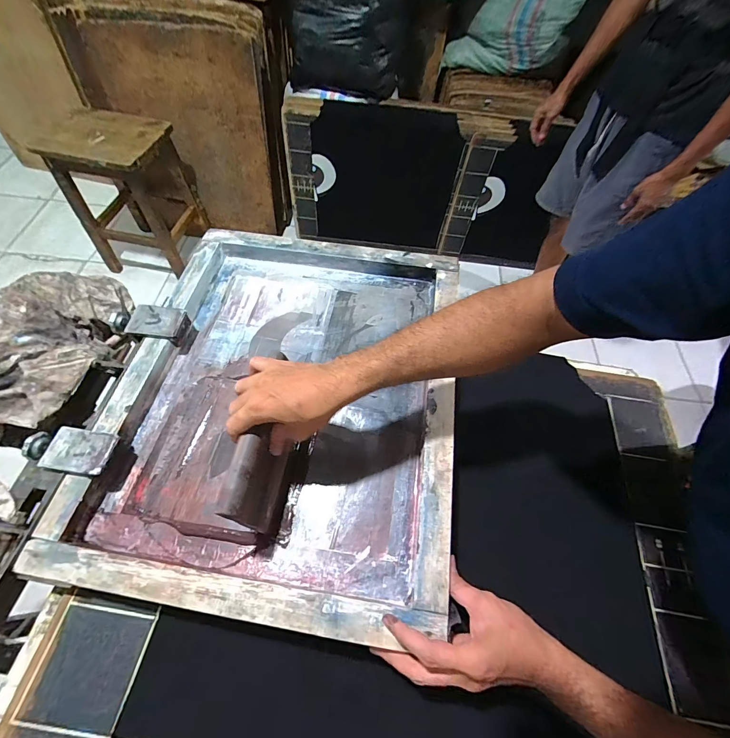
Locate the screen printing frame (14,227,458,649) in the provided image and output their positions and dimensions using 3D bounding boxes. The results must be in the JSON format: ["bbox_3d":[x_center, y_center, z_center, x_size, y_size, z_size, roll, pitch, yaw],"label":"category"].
[{"bbox_3d":[-0.106,0.020,0.507,0.458,0.050,0.558,9,59,4],"label":"screen printing frame"}]

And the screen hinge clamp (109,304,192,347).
[{"bbox_3d":[-0.341,-0.070,0.549,0.118,0.043,0.060,7,60,4],"label":"screen hinge clamp"}]

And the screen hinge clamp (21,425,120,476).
[{"bbox_3d":[-0.375,0.102,0.435,0.118,0.027,0.052,10,61,2],"label":"screen hinge clamp"}]

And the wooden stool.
[{"bbox_3d":[-0.967,-0.719,1.434,0.427,0.505,0.340,10,61,2],"label":"wooden stool"}]

